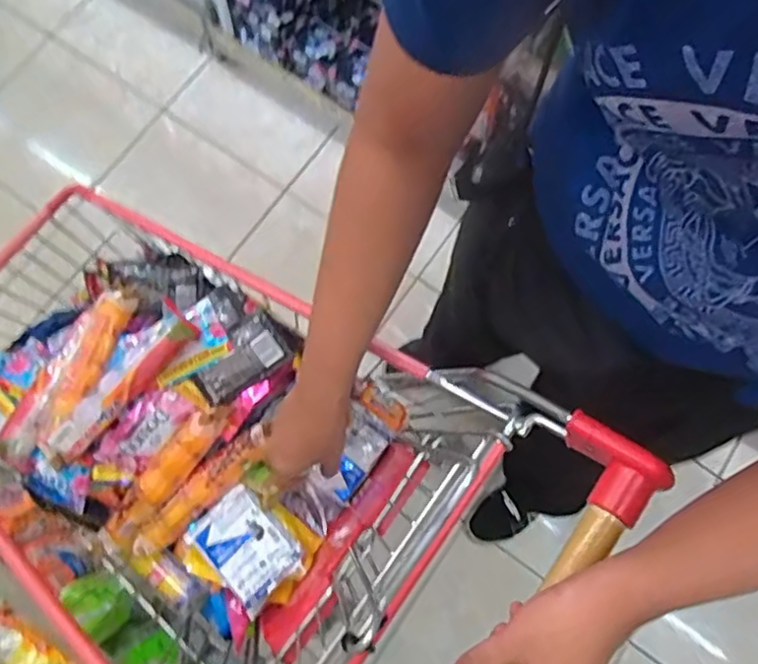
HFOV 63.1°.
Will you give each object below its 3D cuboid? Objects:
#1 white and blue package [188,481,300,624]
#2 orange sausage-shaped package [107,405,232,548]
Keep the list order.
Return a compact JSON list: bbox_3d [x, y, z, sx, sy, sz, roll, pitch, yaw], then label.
[{"bbox_3d":[-0.151,0.243,0.703,0.087,0.018,0.119,-42,78,-9],"label":"white and blue package"},{"bbox_3d":[-0.246,0.161,0.704,0.046,0.034,0.201,44,99,11],"label":"orange sausage-shaped package"}]

